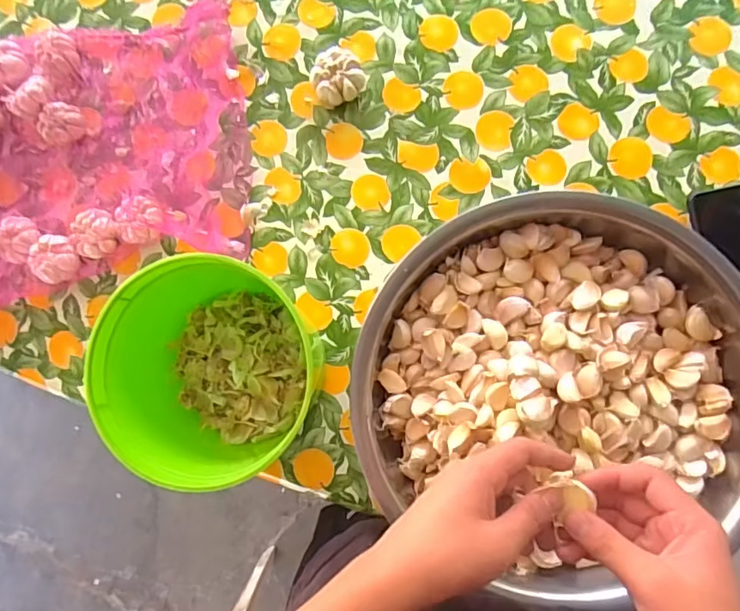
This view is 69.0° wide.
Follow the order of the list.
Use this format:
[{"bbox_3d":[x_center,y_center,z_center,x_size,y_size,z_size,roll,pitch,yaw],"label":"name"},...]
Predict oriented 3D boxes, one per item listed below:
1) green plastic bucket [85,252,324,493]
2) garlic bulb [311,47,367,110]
[{"bbox_3d":[-0.163,0.074,0.572,0.190,0.152,0.205,-1,84,7],"label":"green plastic bucket"},{"bbox_3d":[-0.038,-0.276,0.650,0.062,0.035,0.068,-1,84,7],"label":"garlic bulb"}]

